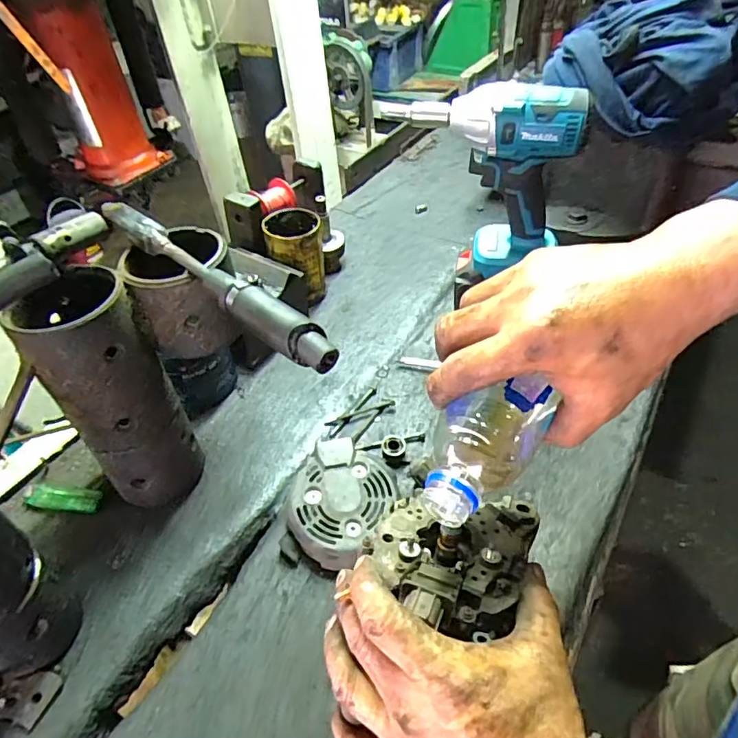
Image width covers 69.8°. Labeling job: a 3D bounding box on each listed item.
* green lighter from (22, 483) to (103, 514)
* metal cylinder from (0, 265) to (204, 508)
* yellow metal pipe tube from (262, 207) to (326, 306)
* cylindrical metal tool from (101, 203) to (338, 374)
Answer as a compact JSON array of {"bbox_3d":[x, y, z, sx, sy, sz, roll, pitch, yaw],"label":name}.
[{"bbox_3d":[-0.312,0.131,0.537,0.083,0.007,0.027,3,45,10],"label":"green lighter"},{"bbox_3d":[-0.223,0.026,0.485,0.086,0.226,0.096,-22,46,-15],"label":"metal cylinder"},{"bbox_3d":[-0.099,-0.149,0.730,0.074,0.117,0.075,-3,44,3],"label":"yellow metal pipe tube"},{"bbox_3d":[-0.120,-0.070,0.397,0.257,0.035,0.026,31,56,32],"label":"cylindrical metal tool"}]

